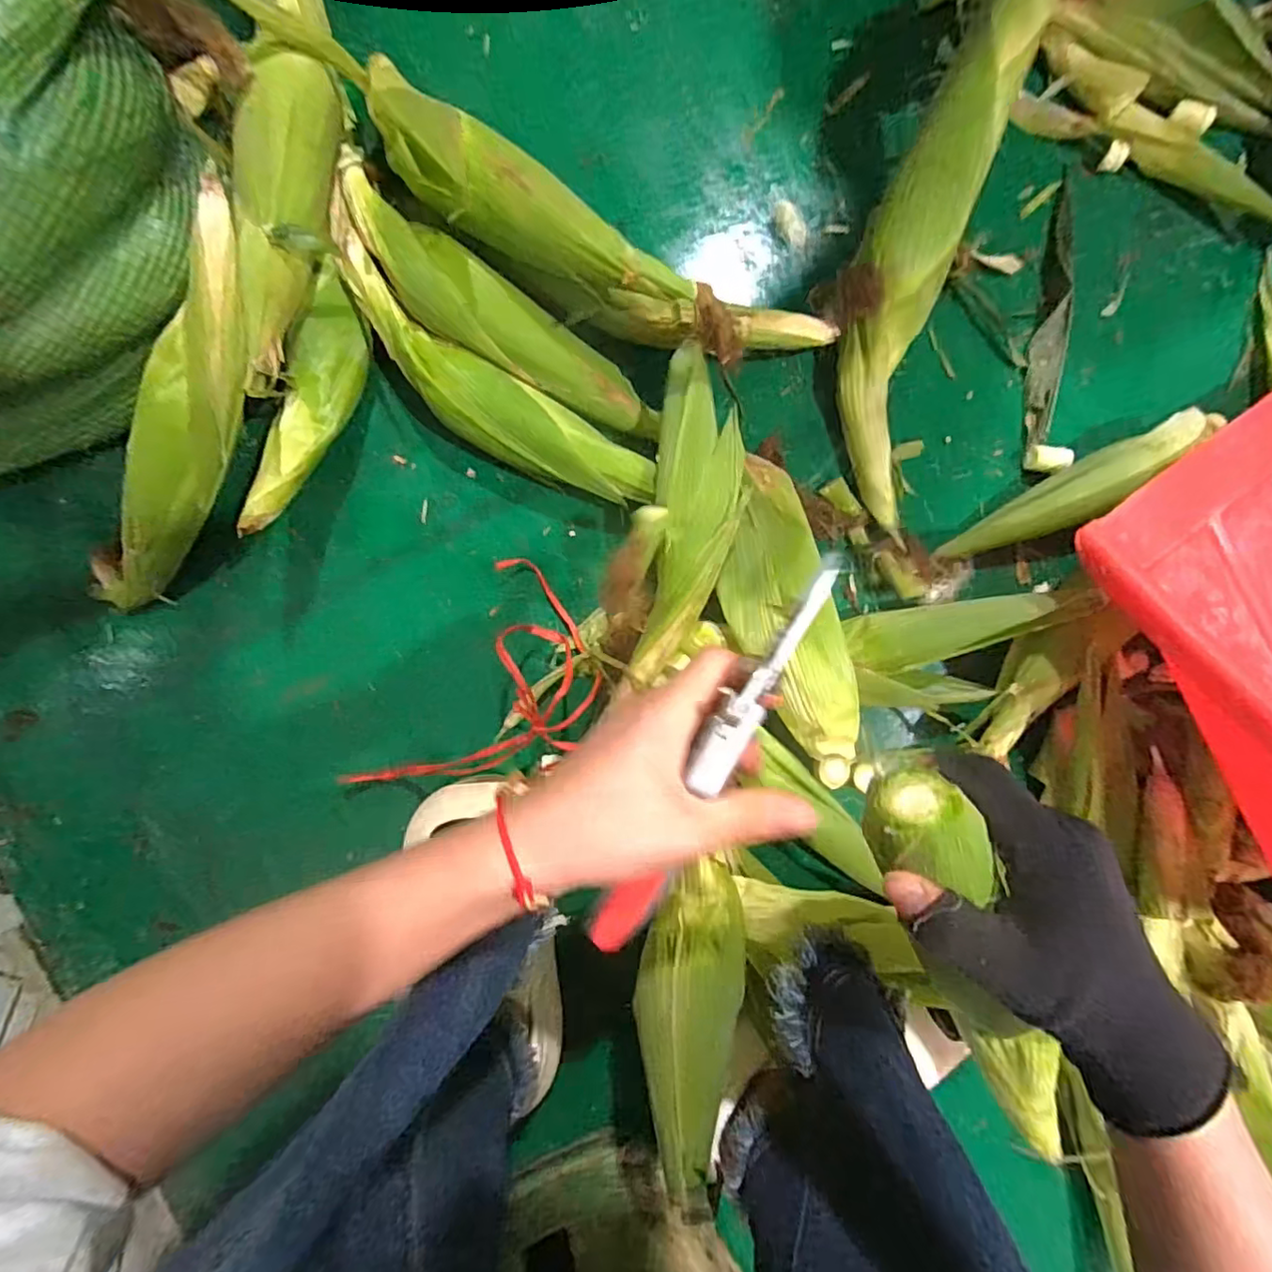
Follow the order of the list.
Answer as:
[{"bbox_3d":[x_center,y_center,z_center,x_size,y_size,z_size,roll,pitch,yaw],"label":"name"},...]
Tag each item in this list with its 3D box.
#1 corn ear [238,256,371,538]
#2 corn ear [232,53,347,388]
[{"bbox_3d":[-0.257,-0.179,0.478,0.038,0.049,0.227,9,74,1],"label":"corn ear"},{"bbox_3d":[-0.267,-0.314,0.460,0.060,0.057,0.258,0,87,1],"label":"corn ear"}]

